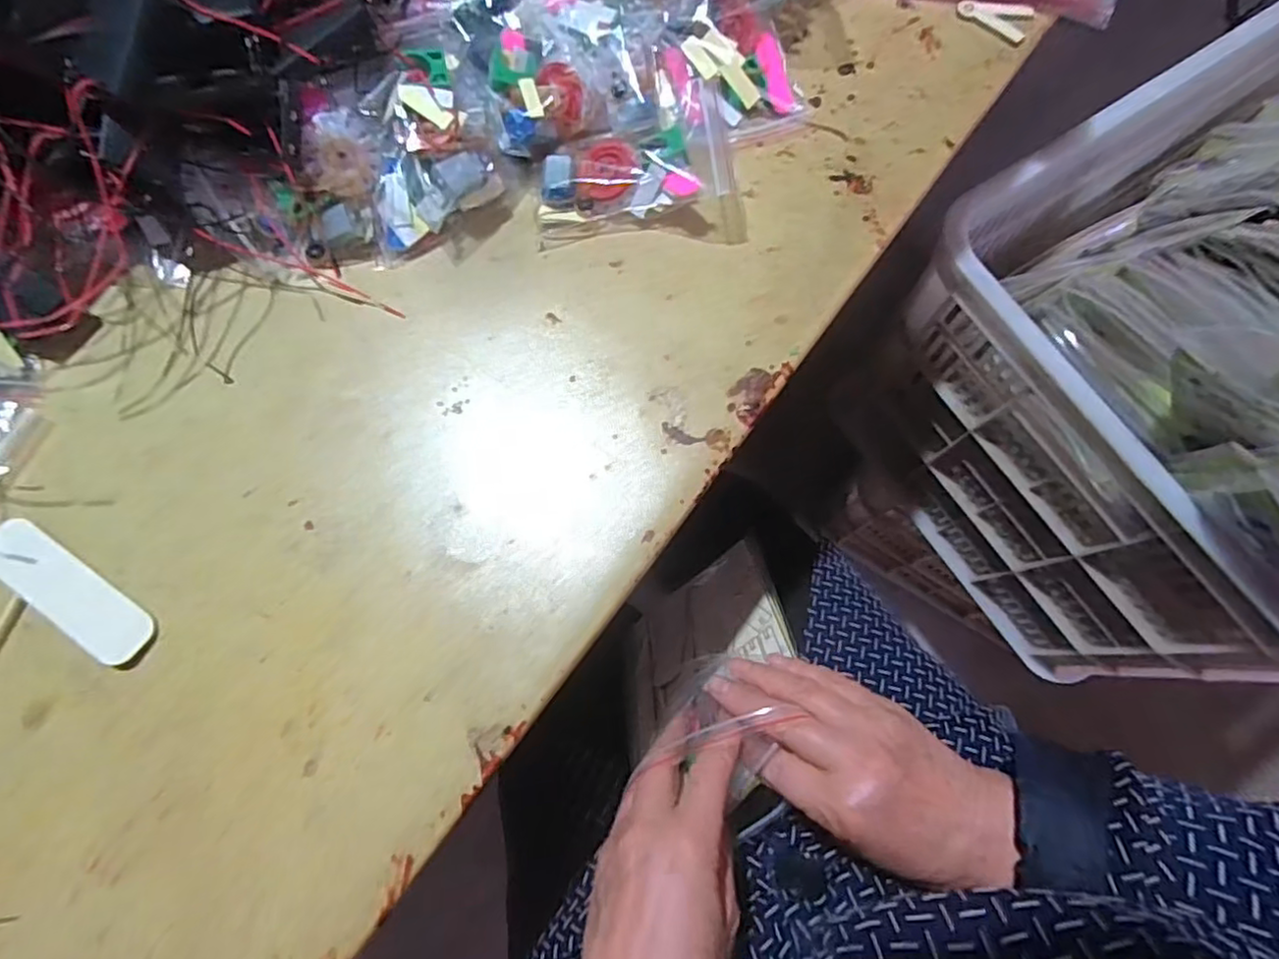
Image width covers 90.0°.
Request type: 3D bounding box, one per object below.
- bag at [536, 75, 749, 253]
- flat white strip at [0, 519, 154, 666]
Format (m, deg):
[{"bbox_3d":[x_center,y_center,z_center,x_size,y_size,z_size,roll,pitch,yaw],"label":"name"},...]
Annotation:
[{"bbox_3d":[-0.001,-0.179,0.362,0.115,0.028,0.089,-7,73,-1],"label":"bag"},{"bbox_3d":[-0.286,0.054,0.316,0.105,0.006,0.028,31,67,11],"label":"flat white strip"}]

